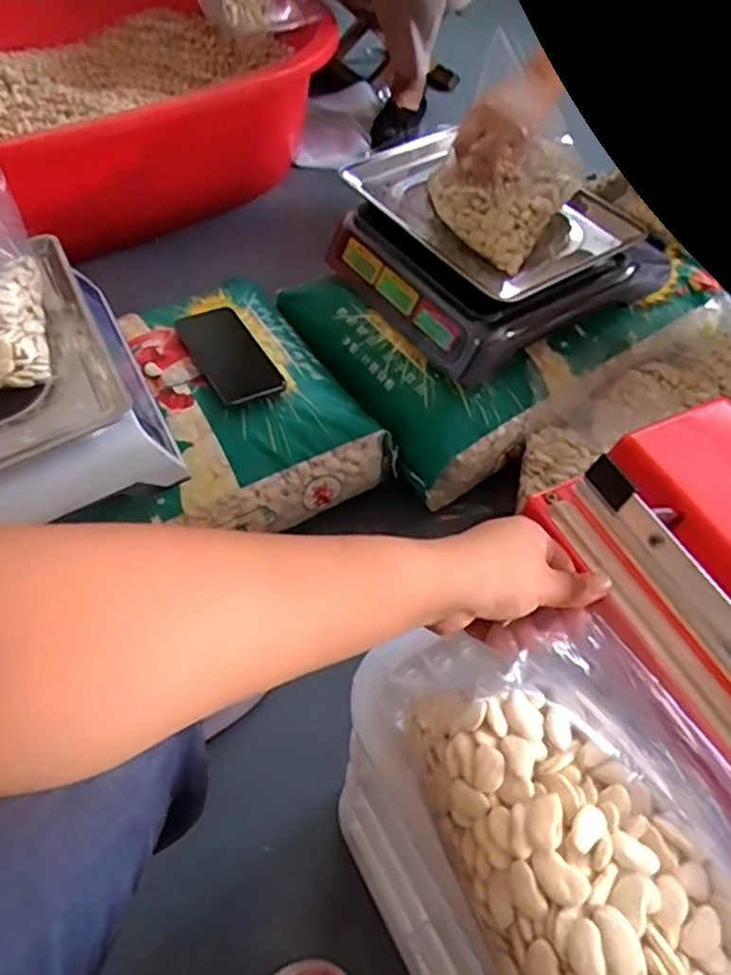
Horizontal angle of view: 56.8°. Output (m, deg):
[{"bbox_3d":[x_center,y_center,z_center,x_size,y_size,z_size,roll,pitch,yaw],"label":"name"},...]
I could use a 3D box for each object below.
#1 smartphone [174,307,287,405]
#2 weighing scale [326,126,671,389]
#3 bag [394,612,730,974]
[{"bbox_3d":[-0.164,-0.162,0.807,0.077,0.011,0.163,-25,57,-18],"label":"smartphone"},{"bbox_3d":[0.148,-0.330,0.900,0.313,0.101,0.350,-25,58,-20],"label":"weighing scale"},{"bbox_3d":[0.121,0.166,0.314,0.147,0.057,0.227,-20,57,-16],"label":"bag"}]

